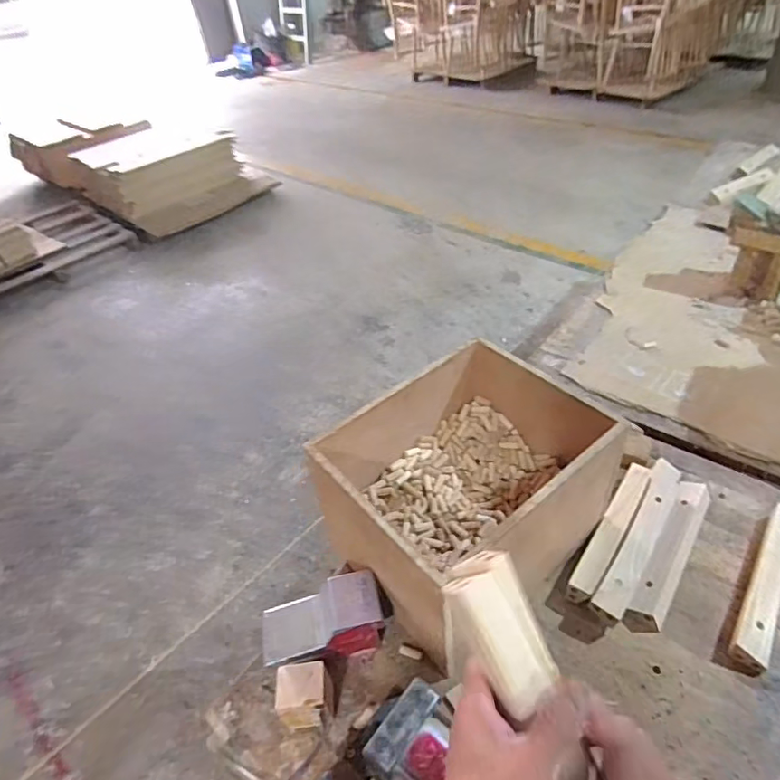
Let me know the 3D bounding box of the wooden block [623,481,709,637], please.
[{"bbox_3d":[0.403,0.231,0.766,0.047,0.039,0.259,24,51,29],"label":"wooden block"}]

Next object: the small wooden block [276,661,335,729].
[{"bbox_3d":[-0.099,0.372,0.643,0.065,0.077,0.056,-11,43,-4],"label":"small wooden block"}]

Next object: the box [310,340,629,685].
[{"bbox_3d":[0.106,0.141,0.740,0.323,0.227,0.265,-33,49,-25],"label":"box"}]

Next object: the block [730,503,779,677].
[{"bbox_3d":[0.512,0.260,0.721,0.043,0.026,0.261,26,52,30],"label":"block"}]

